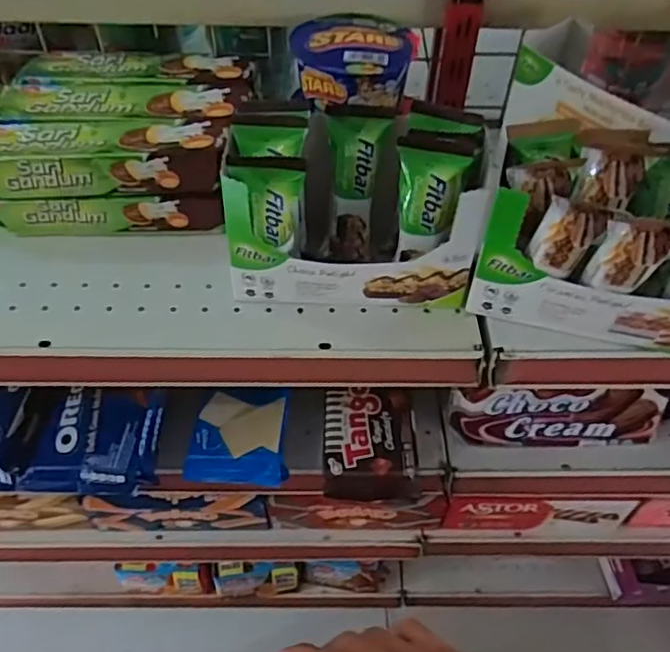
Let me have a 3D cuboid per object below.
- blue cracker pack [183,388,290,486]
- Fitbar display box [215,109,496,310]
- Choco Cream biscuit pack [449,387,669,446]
[{"bbox_3d":[-0.092,0.105,0.595,0.091,0.028,0.087,2,51,0],"label":"blue cracker pack"},{"bbox_3d":[0.016,-0.083,0.453,0.172,0.129,0.085,4,51,2],"label":"Fitbar display box"},{"bbox_3d":[0.221,0.089,0.607,0.205,0.062,0.033,2,51,0],"label":"Choco Cream biscuit pack"}]

